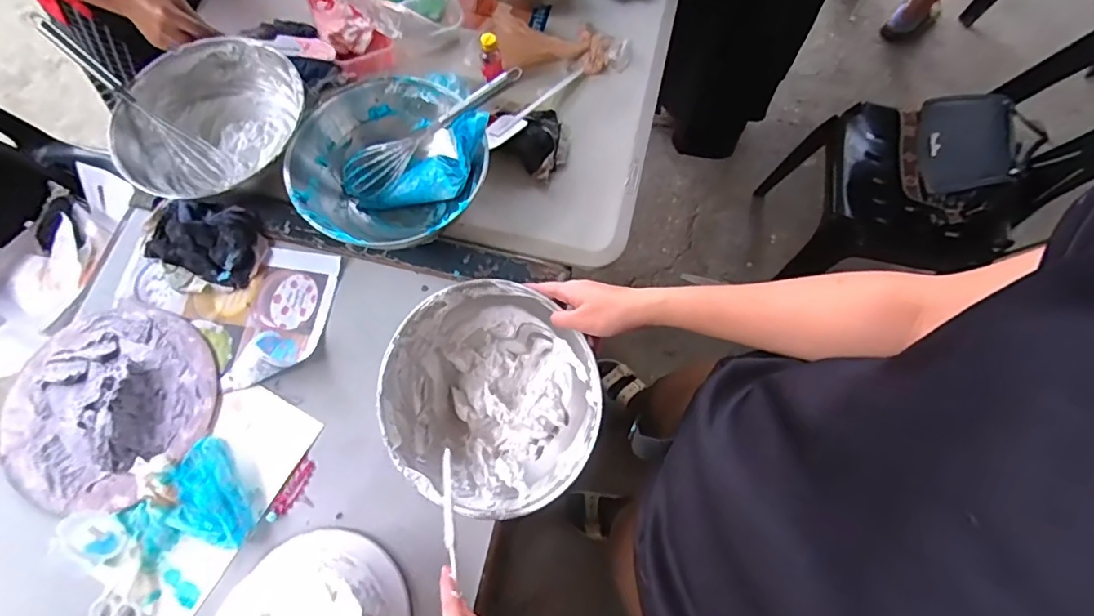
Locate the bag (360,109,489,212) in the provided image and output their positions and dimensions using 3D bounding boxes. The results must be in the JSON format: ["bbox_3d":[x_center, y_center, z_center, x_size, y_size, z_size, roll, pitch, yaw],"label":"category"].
[{"bbox_3d":[-0.148,-0.183,0.705,0.206,0.057,0.080,-31,71,22],"label":"bag"}]

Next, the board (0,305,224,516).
[{"bbox_3d":[-0.525,0.110,0.638,0.228,0.032,0.237,0,71,0],"label":"board"}]

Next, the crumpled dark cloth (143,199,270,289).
[{"bbox_3d":[-0.451,-0.095,0.710,0.160,0.031,0.098,20,72,6],"label":"crumpled dark cloth"}]

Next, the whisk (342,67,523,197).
[{"bbox_3d":[-0.151,-0.226,0.692,0.270,0.050,0.053,-29,72,13],"label":"whisk"}]

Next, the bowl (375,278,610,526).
[{"bbox_3d":[-0.057,0.100,0.593,0.233,0.109,0.233,-3,76,13],"label":"bowl"}]

